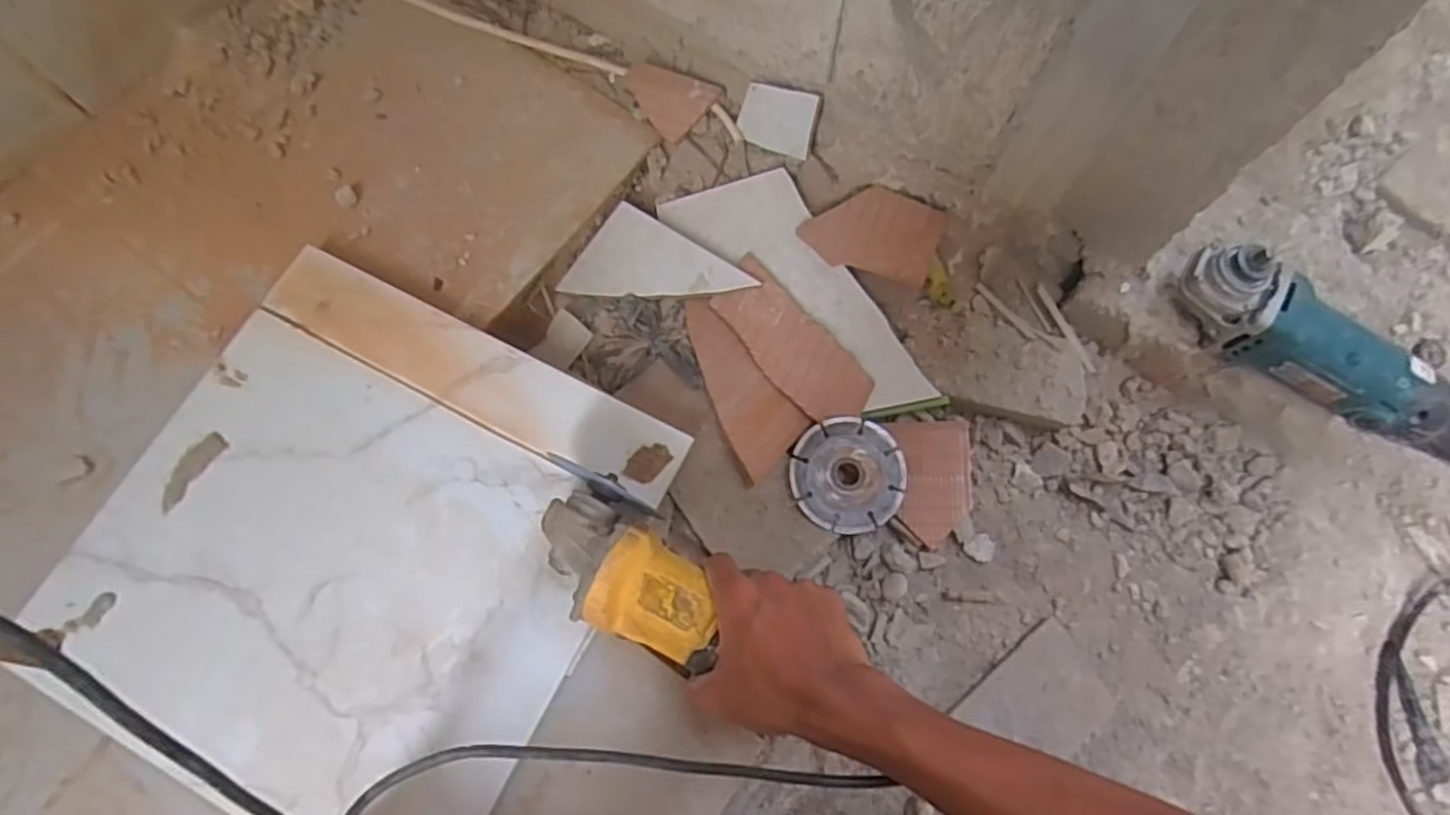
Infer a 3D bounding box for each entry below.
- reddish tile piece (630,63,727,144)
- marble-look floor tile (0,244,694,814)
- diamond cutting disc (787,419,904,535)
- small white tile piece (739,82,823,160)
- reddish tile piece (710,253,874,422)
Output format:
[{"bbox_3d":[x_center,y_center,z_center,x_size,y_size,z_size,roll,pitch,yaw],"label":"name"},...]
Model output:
[{"bbox_3d":[-0.057,-0.318,0.733,0.090,0.012,0.069,44,101,6],"label":"reddish tile piece"},{"bbox_3d":[-0.291,0.094,0.589,0.397,0.016,0.364,26,75,10],"label":"marble-look floor tile"},{"bbox_3d":[0.105,0.057,0.622,0.094,0.004,0.096,0,77,-2],"label":"diamond cutting disc"},{"bbox_3d":[0.050,-0.279,0.704,0.084,0.059,0.008,30,41,29],"label":"small white tile piece"},{"bbox_3d":[0.057,-0.057,0.651,0.062,0.005,0.170,-42,72,4],"label":"reddish tile piece"}]

